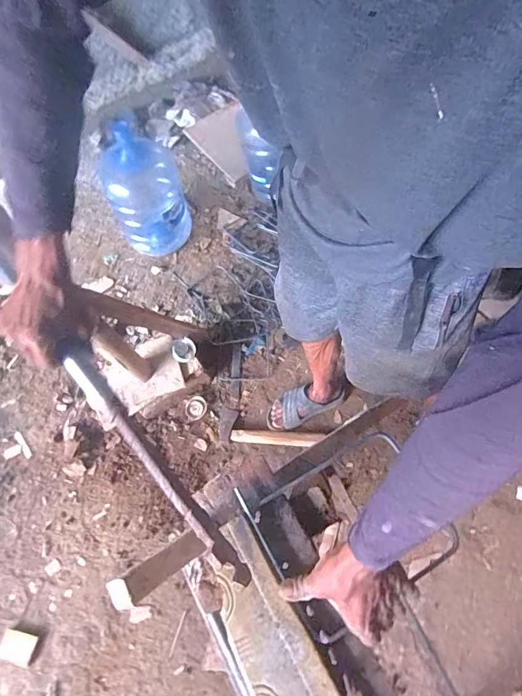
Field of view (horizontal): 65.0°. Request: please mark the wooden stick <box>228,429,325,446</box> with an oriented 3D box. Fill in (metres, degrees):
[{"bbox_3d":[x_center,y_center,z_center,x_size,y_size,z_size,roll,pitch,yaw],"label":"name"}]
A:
[{"bbox_3d":[0.054,0.291,1.327,0.302,0.040,0.049,1,66,6],"label":"wooden stick"}]

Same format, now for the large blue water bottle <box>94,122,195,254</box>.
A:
[{"bbox_3d":[-0.423,-0.559,1.518,0.274,0.455,0.219,-25,66,-6],"label":"large blue water bottle"}]

